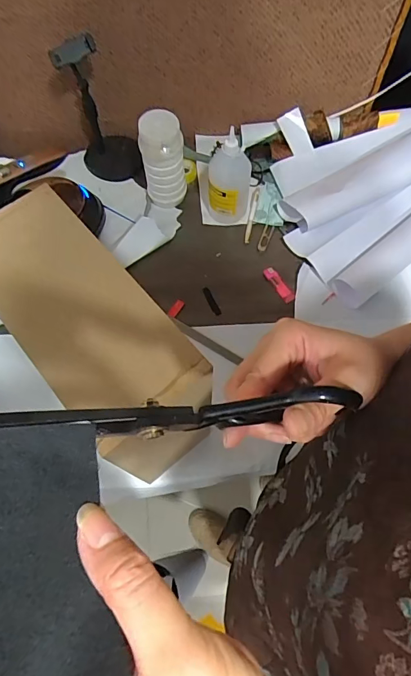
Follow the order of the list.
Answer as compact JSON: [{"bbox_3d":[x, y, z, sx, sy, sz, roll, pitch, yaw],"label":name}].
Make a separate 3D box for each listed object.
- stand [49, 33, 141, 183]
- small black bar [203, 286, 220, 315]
[{"bbox_3d":[-0.205,-0.441,0.810,0.111,0.261,0.104,-14,68,-5],"label":"stand"},{"bbox_3d":[0.011,-0.069,0.791,0.014,0.004,0.062,-24,69,-9],"label":"small black bar"}]

